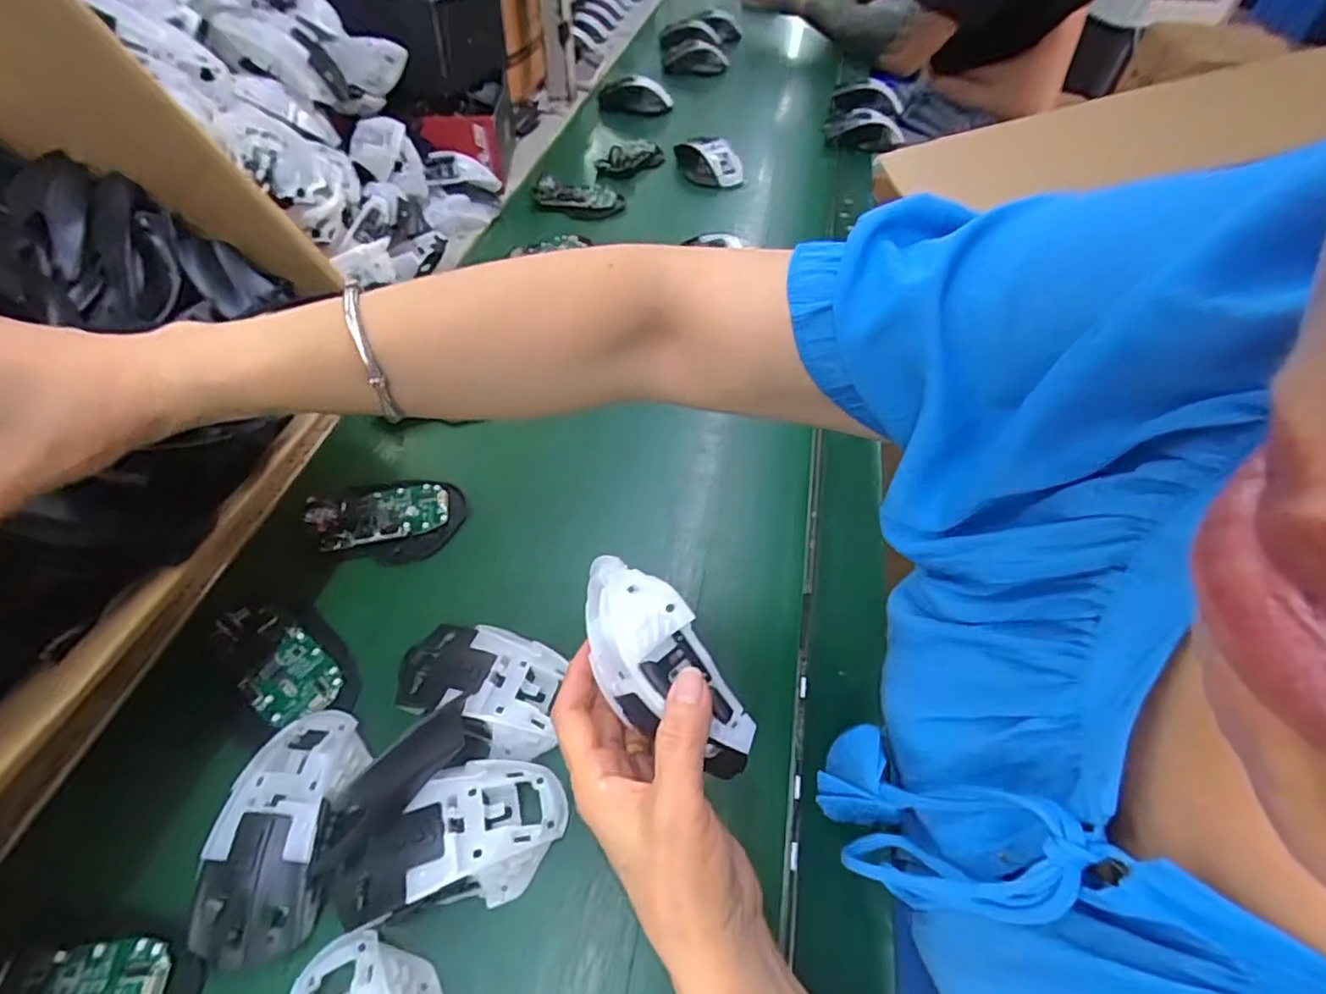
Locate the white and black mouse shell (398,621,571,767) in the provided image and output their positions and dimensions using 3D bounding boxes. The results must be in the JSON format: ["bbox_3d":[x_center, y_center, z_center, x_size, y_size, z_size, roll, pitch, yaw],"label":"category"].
[{"bbox_3d":[-0.109,0.111,0.360,0.095,0.032,0.068,7,51,2],"label":"white and black mouse shell"}]

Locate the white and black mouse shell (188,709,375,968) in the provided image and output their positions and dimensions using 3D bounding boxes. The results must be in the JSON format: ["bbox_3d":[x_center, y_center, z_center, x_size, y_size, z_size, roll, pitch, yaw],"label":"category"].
[{"bbox_3d":[-0.195,0.167,0.316,0.057,0.031,0.115,6,51,2],"label":"white and black mouse shell"}]

